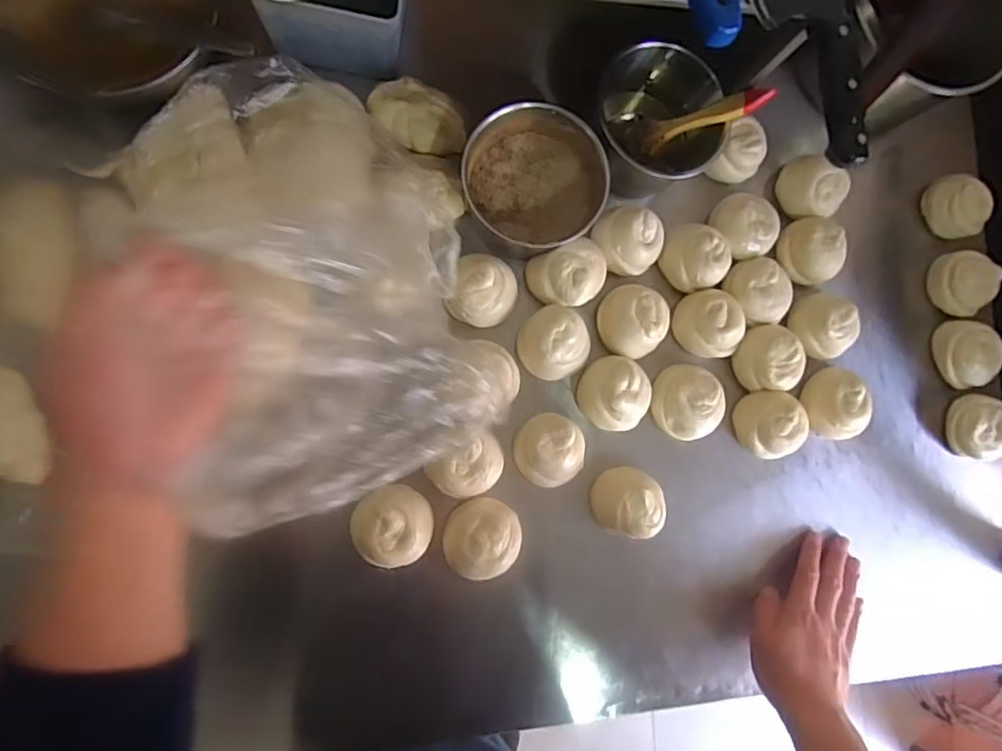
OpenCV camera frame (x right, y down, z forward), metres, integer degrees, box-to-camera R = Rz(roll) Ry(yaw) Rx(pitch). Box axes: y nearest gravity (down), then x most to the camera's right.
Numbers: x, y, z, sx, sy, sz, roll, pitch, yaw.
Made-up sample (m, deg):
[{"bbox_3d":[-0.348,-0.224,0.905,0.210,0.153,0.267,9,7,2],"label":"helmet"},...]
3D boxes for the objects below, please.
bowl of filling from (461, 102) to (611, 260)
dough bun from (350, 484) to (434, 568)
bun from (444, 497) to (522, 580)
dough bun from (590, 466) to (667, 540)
[{"bbox_3d":[0.027,-0.188,0.560,0.120,0.090,0.128,1,86,-10],"label":"bowl of filling"},{"bbox_3d":[-0.100,0.139,0.529,0.072,0.035,0.068,1,86,-10],"label":"dough bun"},{"bbox_3d":[-0.017,0.154,0.545,0.070,0.037,0.071,1,86,-10],"label":"bun"},{"bbox_3d":[0.125,0.124,0.565,0.065,0.037,0.063,1,86,-10],"label":"dough bun"}]

